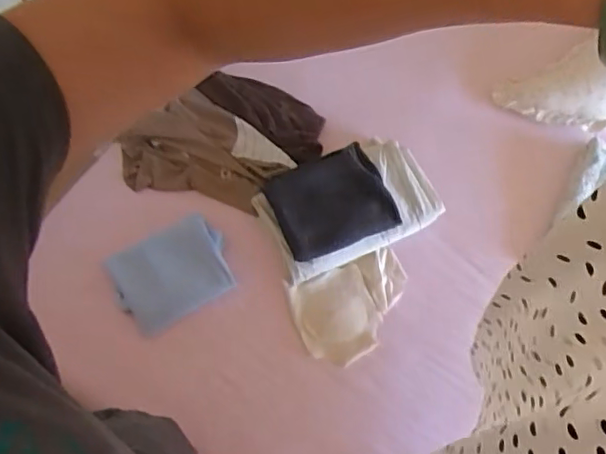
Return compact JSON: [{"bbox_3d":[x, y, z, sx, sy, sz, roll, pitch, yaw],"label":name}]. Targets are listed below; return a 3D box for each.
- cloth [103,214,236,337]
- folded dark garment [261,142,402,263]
[{"bbox_3d":[-0.237,0.083,1.041,0.201,0.015,0.160,-28,69,-16],"label":"cloth"},{"bbox_3d":[0.054,-0.051,1.074,0.214,0.090,0.170,-21,68,-13],"label":"folded dark garment"}]

